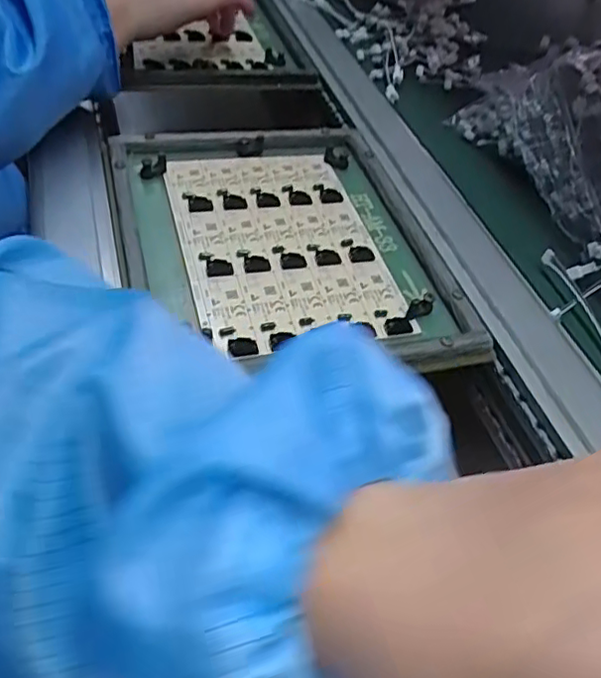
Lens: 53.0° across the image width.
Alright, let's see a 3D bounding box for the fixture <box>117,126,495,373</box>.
[{"bbox_3d":[-0.015,-0.071,0.415,0.202,0.018,0.249,-7,51,-17],"label":"fixture"}]

